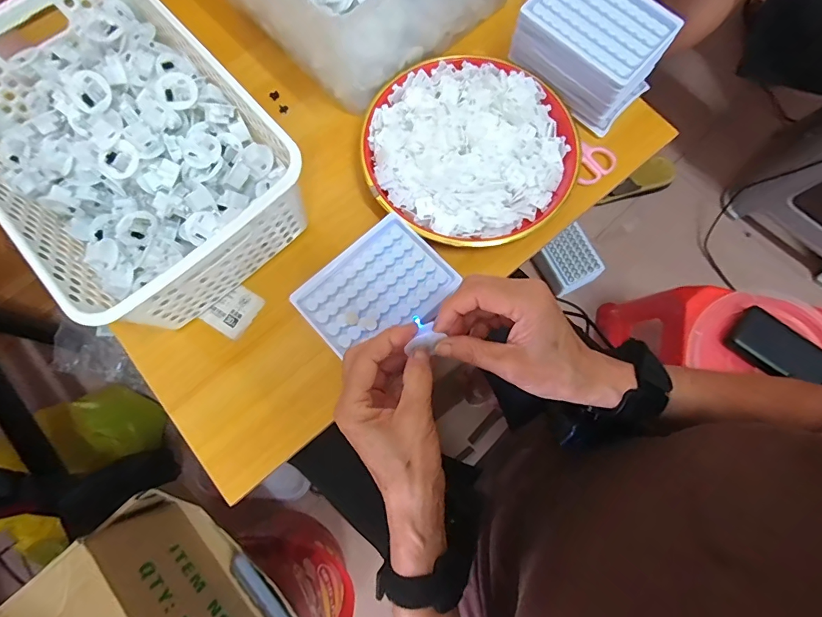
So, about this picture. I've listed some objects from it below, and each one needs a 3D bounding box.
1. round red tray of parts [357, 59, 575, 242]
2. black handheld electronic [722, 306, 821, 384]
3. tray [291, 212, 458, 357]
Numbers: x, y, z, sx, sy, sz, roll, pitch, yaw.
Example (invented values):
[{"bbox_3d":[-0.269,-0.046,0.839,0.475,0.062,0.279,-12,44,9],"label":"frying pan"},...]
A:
[{"bbox_3d":[0.058,-0.167,0.445,0.210,0.031,0.209,0,77,0],"label":"round red tray of parts"},{"bbox_3d":[0.548,0.066,0.632,0.149,0.015,0.078,40,84,14],"label":"black handheld electronic"},{"bbox_3d":[-0.031,-0.016,0.403,0.130,0.010,0.099,-43,80,-9],"label":"tray"}]

